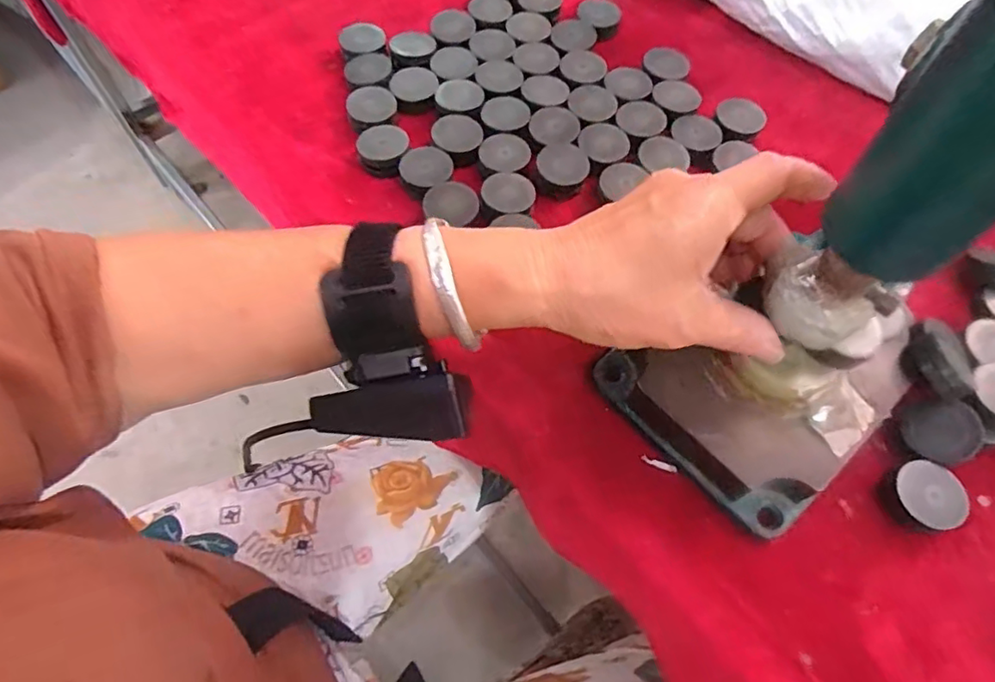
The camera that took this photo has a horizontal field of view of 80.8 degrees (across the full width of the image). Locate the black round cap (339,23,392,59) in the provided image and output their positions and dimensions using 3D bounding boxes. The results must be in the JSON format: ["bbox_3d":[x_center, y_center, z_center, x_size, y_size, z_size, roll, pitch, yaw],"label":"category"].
[{"bbox_3d":[-0.096,-0.214,0.416,0.032,0.004,0.036,-13,64,-8],"label":"black round cap"}]

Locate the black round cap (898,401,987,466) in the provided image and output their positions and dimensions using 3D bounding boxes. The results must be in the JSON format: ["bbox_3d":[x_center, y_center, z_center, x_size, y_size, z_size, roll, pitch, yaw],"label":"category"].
[{"bbox_3d":[0.225,0.047,0.295,0.032,0.012,0.032,-35,48,24],"label":"black round cap"}]

